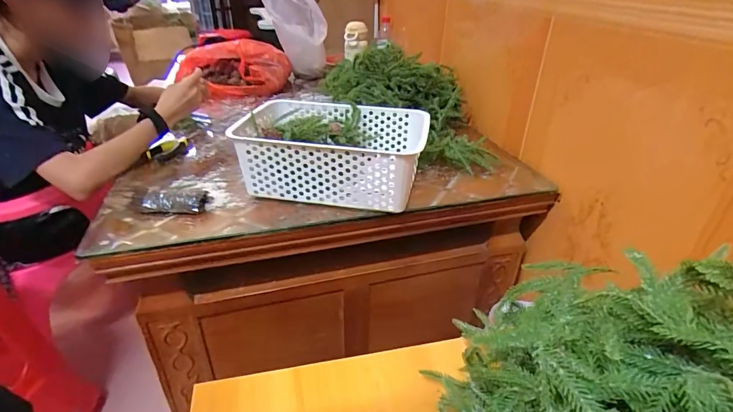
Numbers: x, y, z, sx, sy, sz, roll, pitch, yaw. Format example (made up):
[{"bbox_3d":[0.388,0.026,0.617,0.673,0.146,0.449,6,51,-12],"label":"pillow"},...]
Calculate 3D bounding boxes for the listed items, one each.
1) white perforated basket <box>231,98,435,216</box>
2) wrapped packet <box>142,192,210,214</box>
[{"bbox_3d":[-0.067,-0.093,0.714,0.312,0.127,0.207,7,32,10],"label":"white perforated basket"},{"bbox_3d":[-0.304,-0.006,0.638,0.094,0.025,0.035,-3,31,-6],"label":"wrapped packet"}]

